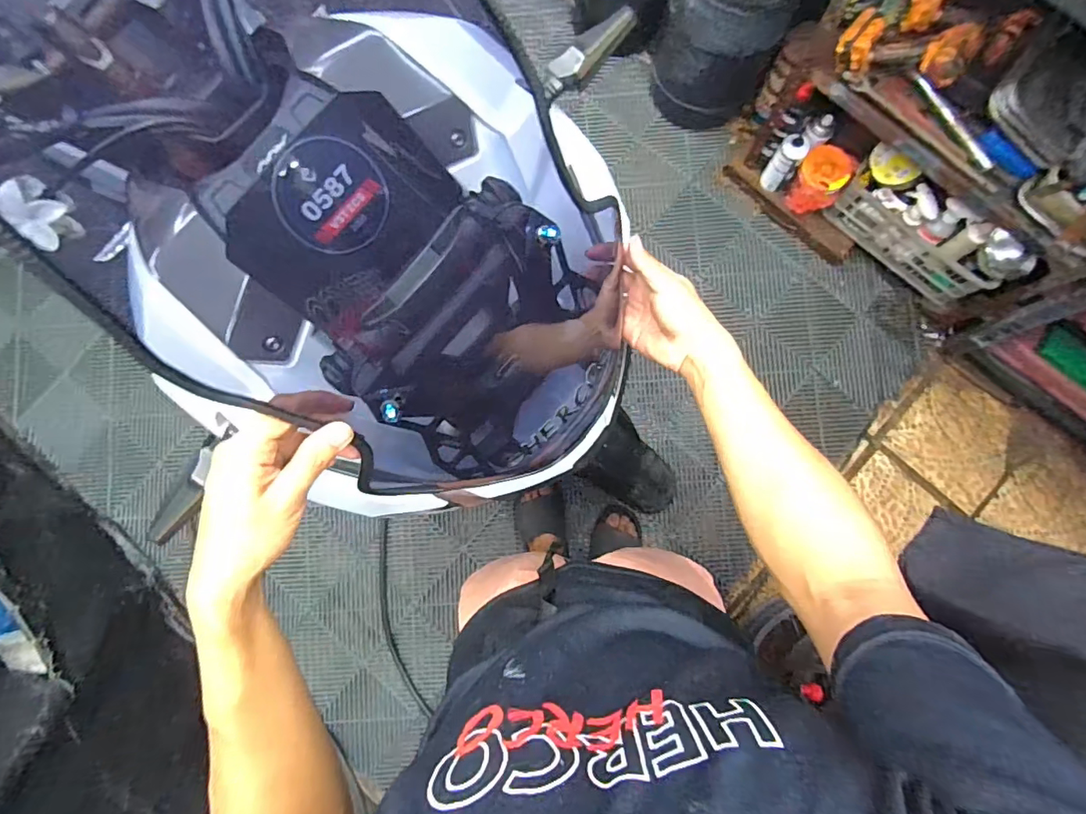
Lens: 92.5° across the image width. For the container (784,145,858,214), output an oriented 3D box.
[{"bbox_3d":[0.714,-0.587,1.351,0.126,0.121,0.134,42,87,4],"label":"container"}]

